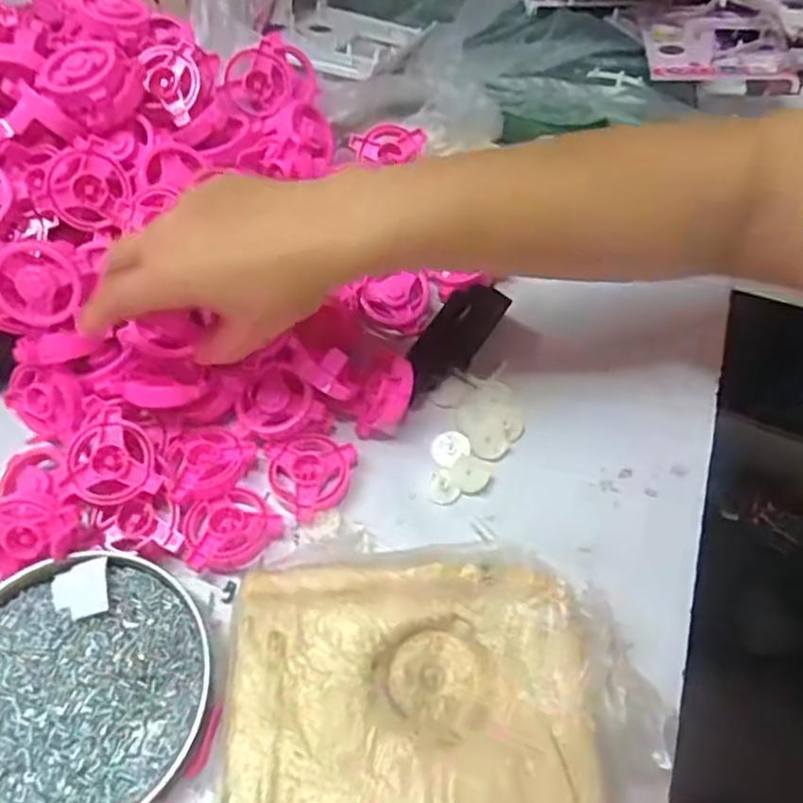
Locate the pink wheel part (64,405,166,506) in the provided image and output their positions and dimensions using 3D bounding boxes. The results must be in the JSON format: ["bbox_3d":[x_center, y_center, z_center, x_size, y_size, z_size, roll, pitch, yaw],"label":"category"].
[{"bbox_3d":[-0.166,0.036,0.388,0.051,0.015,0.051,1,79,-8],"label":"pink wheel part"}]

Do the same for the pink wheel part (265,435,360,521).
[{"bbox_3d":[-0.052,0.044,0.412,0.051,0.014,0.050,1,59,-1],"label":"pink wheel part"}]

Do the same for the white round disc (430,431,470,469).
[{"bbox_3d":[0.030,0.028,0.428,0.024,0.005,0.022,1,59,-1],"label":"white round disc"}]

